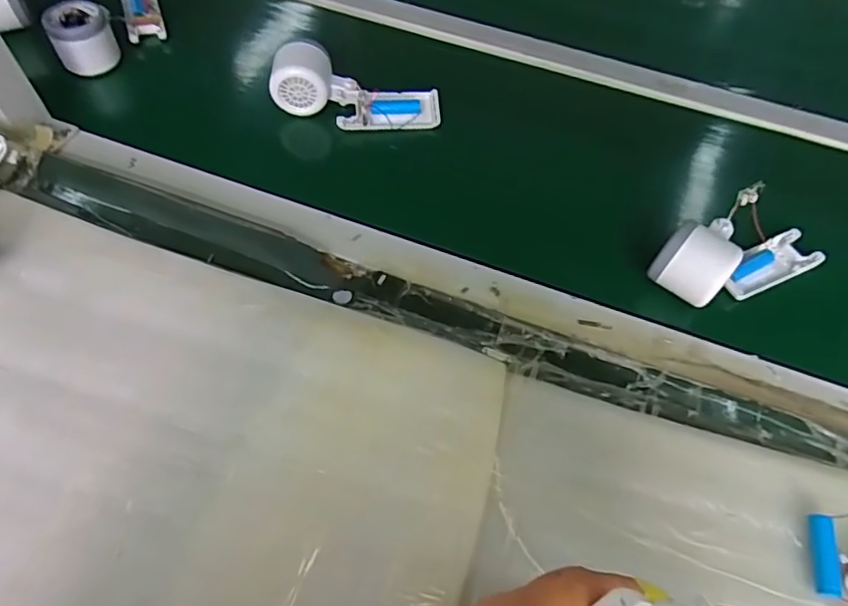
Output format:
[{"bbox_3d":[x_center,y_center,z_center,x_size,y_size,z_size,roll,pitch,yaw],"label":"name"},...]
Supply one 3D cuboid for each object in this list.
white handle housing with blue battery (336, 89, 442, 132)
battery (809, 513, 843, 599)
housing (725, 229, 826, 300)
[{"bbox_3d":[-0.035,-0.199,0.590,0.105,0.026,0.041,-6,99,-18],"label":"white handle housing with blue battery"},{"bbox_3d":[0.264,0.166,0.376,0.012,0.014,0.050,12,57,4],"label":"battery"},{"bbox_3d":[0.309,-0.035,0.515,0.100,0.014,0.042,-20,61,-16],"label":"housing"}]

